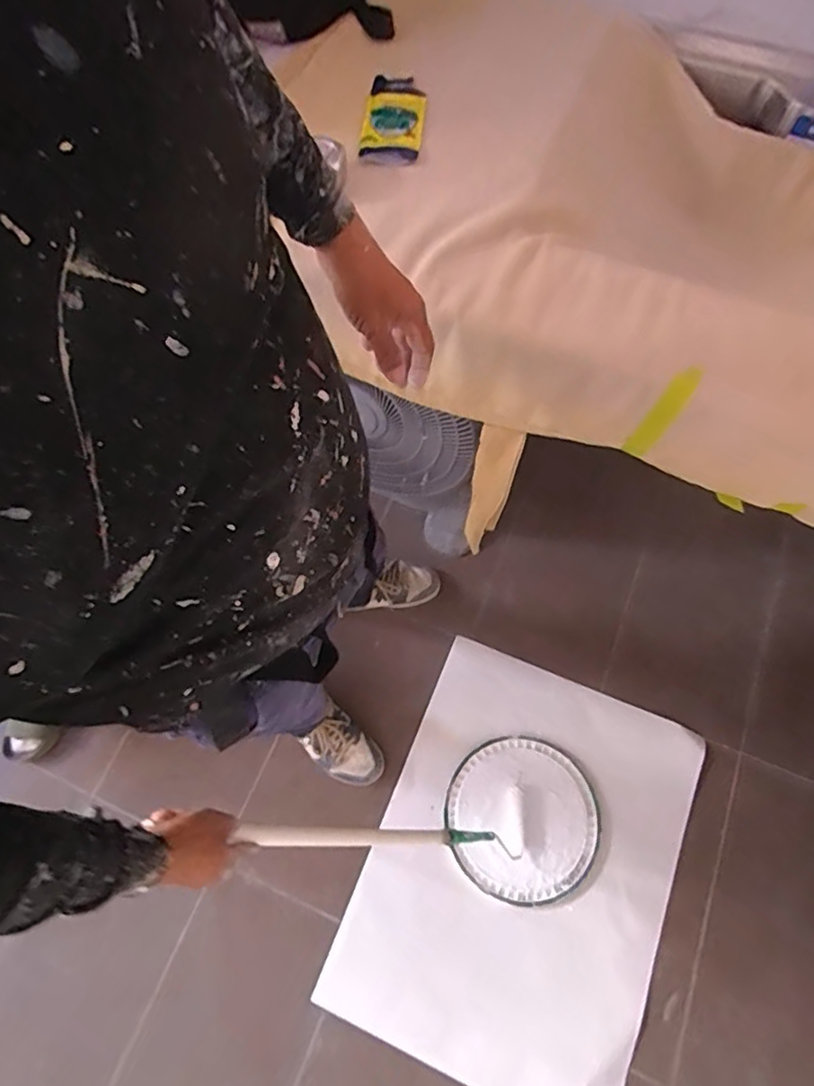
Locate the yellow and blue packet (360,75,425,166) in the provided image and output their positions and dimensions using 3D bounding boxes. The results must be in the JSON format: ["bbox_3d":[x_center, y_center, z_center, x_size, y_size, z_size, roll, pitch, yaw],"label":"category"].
[{"bbox_3d":[-0.016,-0.484,0.697,0.069,0.013,0.144,3,67,3],"label":"yellow and blue packet"}]

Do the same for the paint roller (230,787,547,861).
[{"bbox_3d":[0.046,0.446,0.946,0.061,0.793,0.120,-12,64,29],"label":"paint roller"}]

